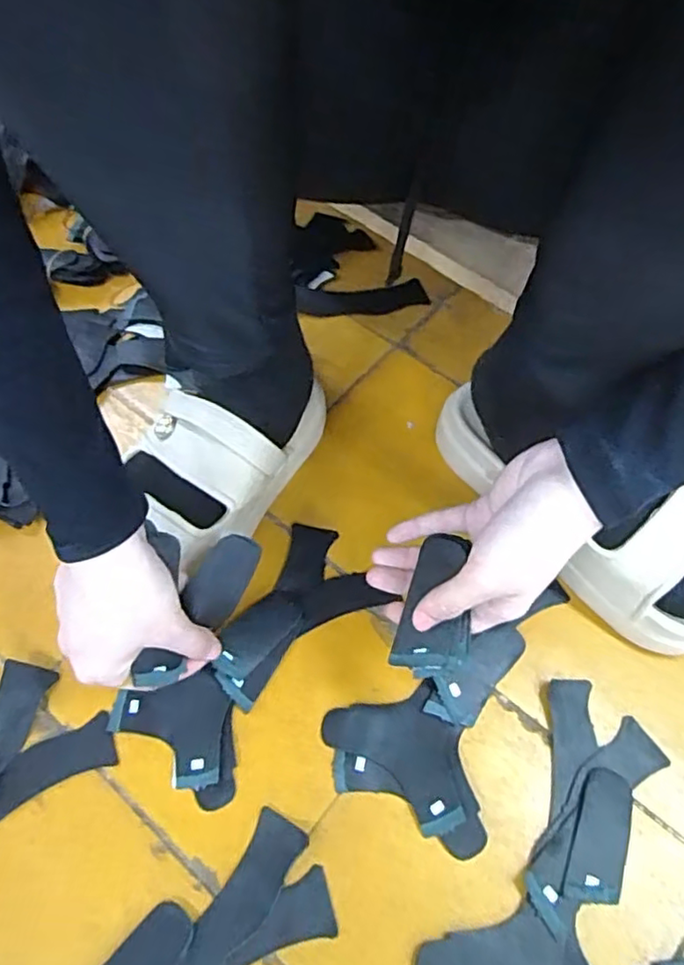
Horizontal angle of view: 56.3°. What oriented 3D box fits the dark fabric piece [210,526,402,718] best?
[{"bbox_3d":[-0.045,0.086,0.455,0.127,0.017,0.083,-35,66,-18],"label":"dark fabric piece"}]

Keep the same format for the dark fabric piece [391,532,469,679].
[{"bbox_3d":[0.053,0.071,0.368,0.039,0.015,0.078,9,81,6],"label":"dark fabric piece"}]

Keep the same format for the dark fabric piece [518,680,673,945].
[{"bbox_3d":[0.159,0.200,0.398,0.070,0.007,0.139,16,62,9],"label":"dark fabric piece"}]

